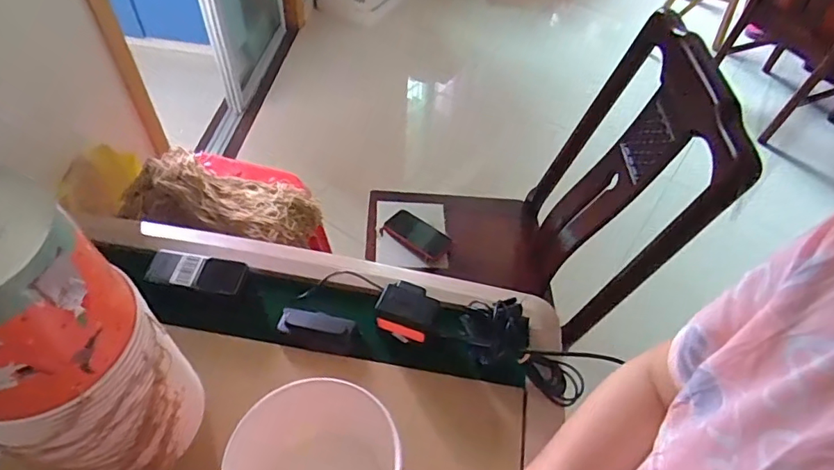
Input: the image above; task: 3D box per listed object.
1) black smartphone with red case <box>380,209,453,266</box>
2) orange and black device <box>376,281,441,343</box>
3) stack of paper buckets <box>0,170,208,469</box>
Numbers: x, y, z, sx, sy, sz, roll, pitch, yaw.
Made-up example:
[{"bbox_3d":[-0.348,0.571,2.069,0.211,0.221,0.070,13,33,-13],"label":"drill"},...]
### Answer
[{"bbox_3d":[0.001,0.000,1.234,0.156,0.023,0.093,30,55,18],"label":"black smartphone with red case"},{"bbox_3d":[-0.013,0.105,0.694,0.074,0.061,0.055,18,53,10],"label":"orange and black device"},{"bbox_3d":[-0.311,0.117,0.467,0.138,0.327,0.148,24,54,14],"label":"stack of paper buckets"}]

